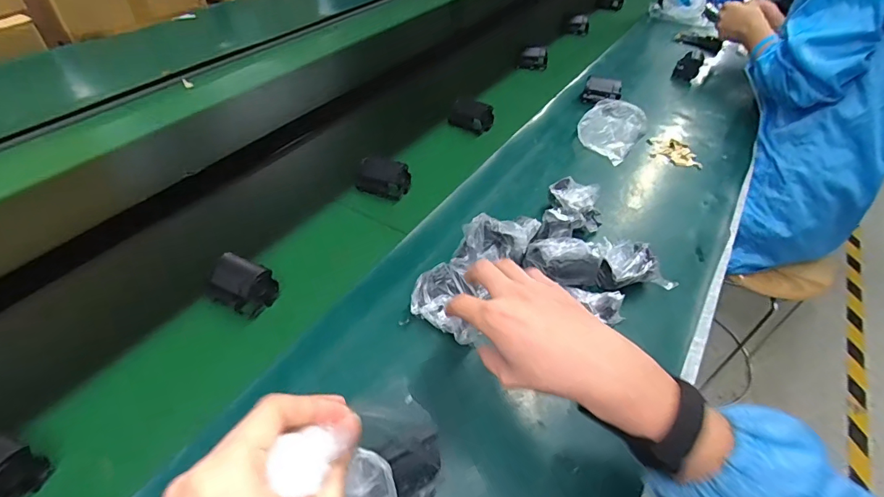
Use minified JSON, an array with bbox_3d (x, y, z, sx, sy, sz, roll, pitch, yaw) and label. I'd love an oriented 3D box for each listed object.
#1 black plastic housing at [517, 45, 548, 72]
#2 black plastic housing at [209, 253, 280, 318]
[{"bbox_3d":[0.202,-0.424,0.982,0.063,0.044,0.029,10,45,8],"label":"black plastic housing"},{"bbox_3d":[-0.223,0.038,0.489,0.066,0.043,0.046,18,47,15],"label":"black plastic housing"}]

